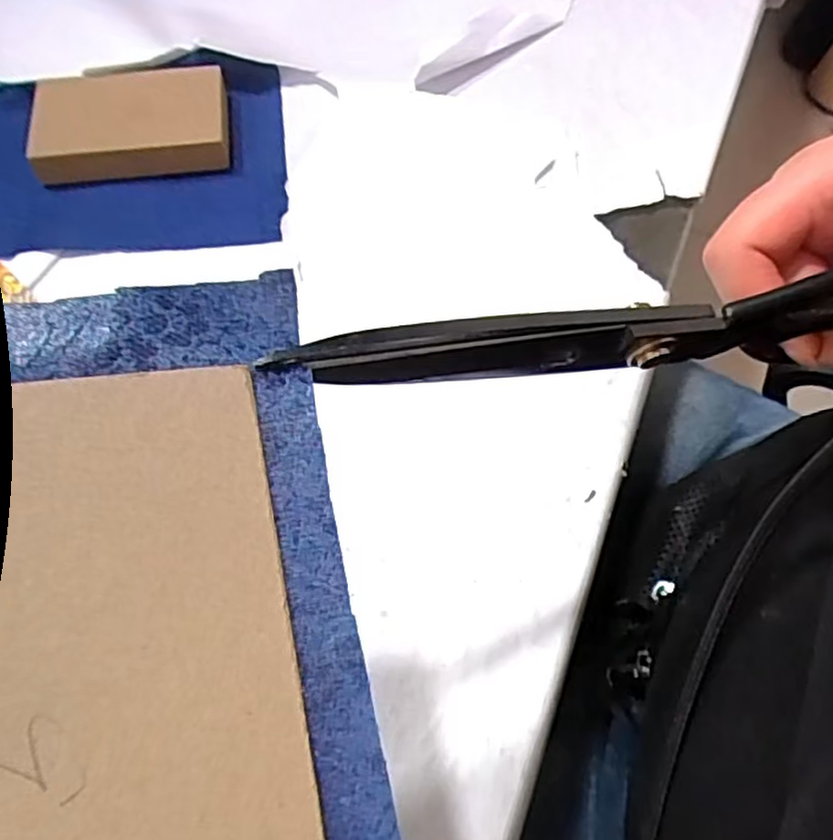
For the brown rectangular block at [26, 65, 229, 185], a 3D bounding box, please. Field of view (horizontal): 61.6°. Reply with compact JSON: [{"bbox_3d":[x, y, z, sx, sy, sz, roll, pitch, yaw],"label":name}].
[{"bbox_3d":[-0.164,-0.171,0.401,0.107,0.021,0.065,-7,64,-6],"label":"brown rectangular block"}]

